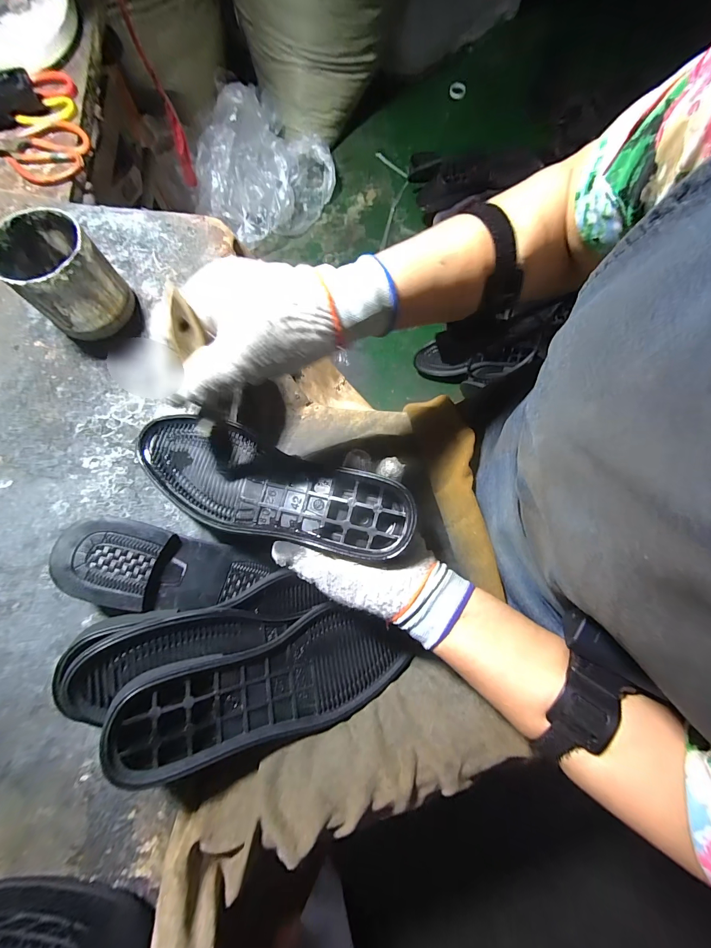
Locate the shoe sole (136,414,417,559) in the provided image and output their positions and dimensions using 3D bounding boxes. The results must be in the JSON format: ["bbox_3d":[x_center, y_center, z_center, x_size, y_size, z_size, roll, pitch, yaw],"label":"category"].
[{"bbox_3d":[-0.085,0.012,0.328,0.278,0.026,0.092,15,77,15],"label":"shoe sole"}]

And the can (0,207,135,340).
[{"bbox_3d":[-0.300,-0.203,0.363,0.098,0.088,0.080,43,80,9],"label":"can"}]

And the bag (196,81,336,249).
[{"bbox_3d":[-0.254,-0.870,0.999,0.280,0.211,0.398,30,80,5],"label":"bag"}]

